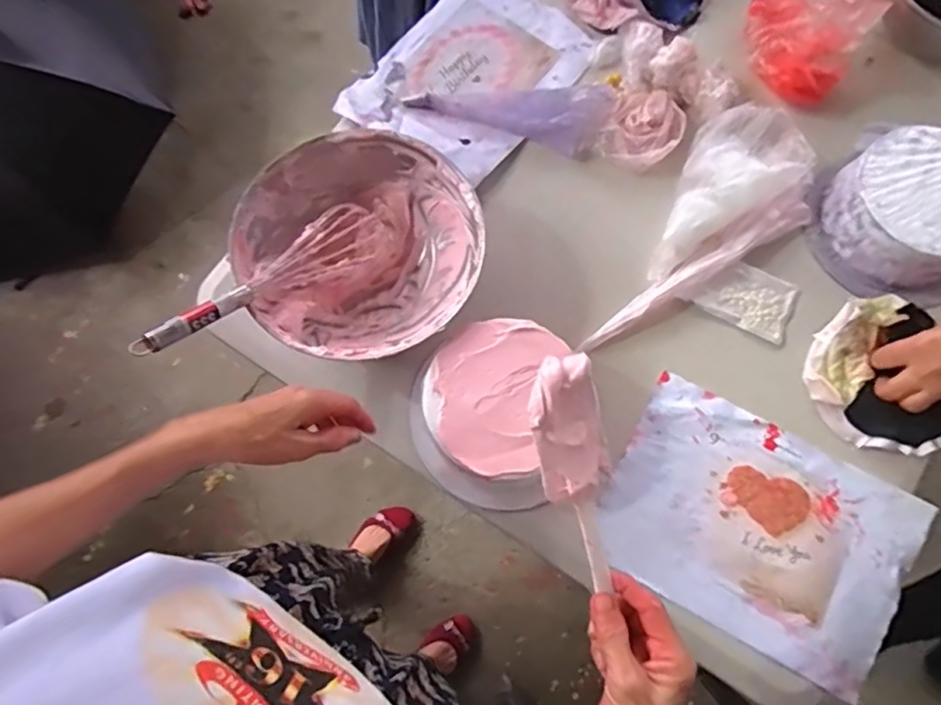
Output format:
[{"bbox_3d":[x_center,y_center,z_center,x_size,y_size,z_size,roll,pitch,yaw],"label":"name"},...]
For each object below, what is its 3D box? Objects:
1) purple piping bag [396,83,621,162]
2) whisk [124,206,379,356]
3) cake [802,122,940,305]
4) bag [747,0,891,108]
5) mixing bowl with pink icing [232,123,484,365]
[{"bbox_3d":[0.047,-0.287,0.723,0.233,0.030,0.080,10,73,3],"label":"purple piping bag"},{"bbox_3d":[-0.192,-0.069,0.588,0.050,0.046,0.262,43,53,12],"label":"whisk"},{"bbox_3d":[0.465,-0.146,0.661,0.152,0.084,0.153,0,72,0],"label":"cake"},{"bbox_3d":[0.378,-0.369,0.718,0.139,0.096,0.109,34,75,10],"label":"bag"},{"bbox_3d":[-0.113,-0.105,0.645,0.229,0.093,0.219,0,72,0],"label":"mixing bowl with pink icing"}]

